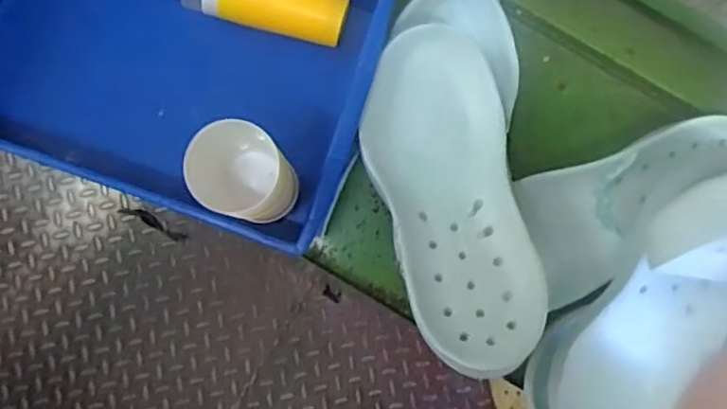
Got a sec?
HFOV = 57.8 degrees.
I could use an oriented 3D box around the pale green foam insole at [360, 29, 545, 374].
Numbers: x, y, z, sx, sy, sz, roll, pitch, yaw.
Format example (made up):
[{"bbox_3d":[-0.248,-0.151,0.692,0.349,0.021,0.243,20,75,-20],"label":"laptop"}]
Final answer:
[{"bbox_3d":[0.077,-0.009,0.590,0.123,0.029,0.308,-11,73,0],"label":"pale green foam insole"}]

